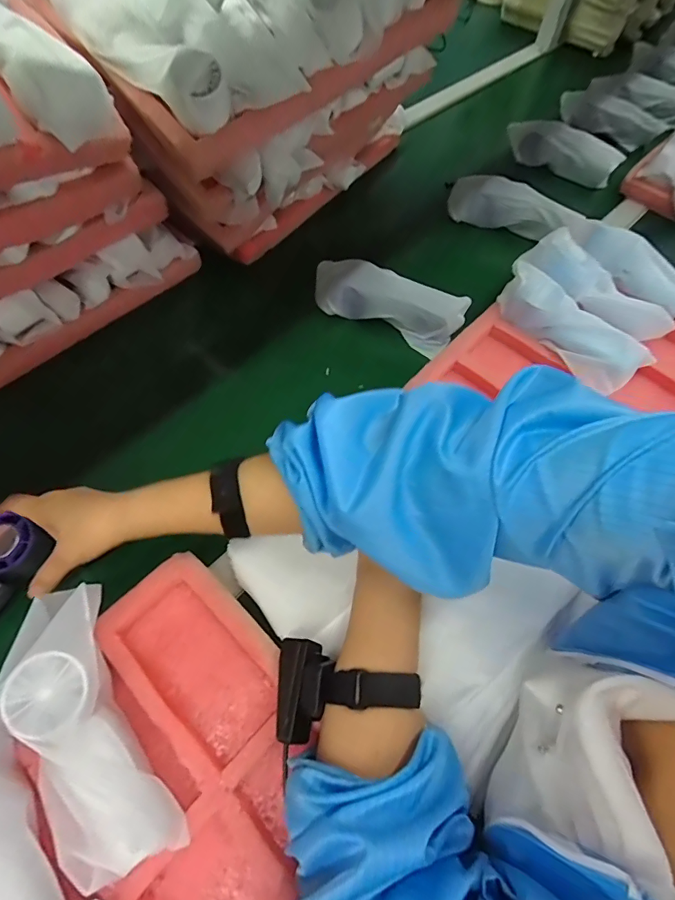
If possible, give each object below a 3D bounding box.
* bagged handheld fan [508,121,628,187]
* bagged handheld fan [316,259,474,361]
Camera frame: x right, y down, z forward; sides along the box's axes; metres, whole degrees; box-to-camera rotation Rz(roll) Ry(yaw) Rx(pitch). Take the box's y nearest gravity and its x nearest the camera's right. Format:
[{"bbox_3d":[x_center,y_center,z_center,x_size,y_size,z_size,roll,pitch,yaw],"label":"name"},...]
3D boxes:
[{"bbox_3d":[0.397,-0.528,0.783,0.196,0.061,0.049,25,63,11],"label":"bagged handheld fan"},{"bbox_3d":[0.067,-0.192,0.581,0.193,0.061,0.062,19,62,8],"label":"bagged handheld fan"}]

